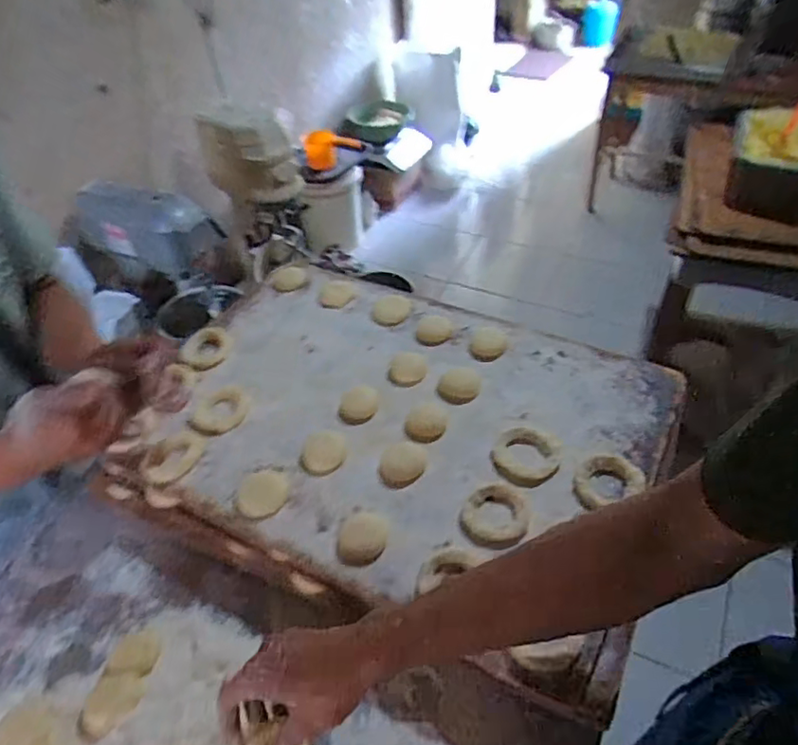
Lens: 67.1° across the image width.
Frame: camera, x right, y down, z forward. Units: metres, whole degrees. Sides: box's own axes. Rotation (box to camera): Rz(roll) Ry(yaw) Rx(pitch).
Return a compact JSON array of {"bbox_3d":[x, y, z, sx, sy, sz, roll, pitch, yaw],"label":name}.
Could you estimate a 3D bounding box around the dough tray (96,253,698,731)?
[{"bbox_3d":[-0.008,0.048,0.700,0.576,0.034,0.421,19,50,21],"label":"dough tray"}]

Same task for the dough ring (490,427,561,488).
[{"bbox_3d":[0.135,0.087,0.641,0.070,0.014,0.077,-2,45,2],"label":"dough ring"}]

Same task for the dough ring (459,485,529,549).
[{"bbox_3d":[0.093,0.141,0.590,0.064,0.012,0.069,-2,45,2],"label":"dough ring"}]

